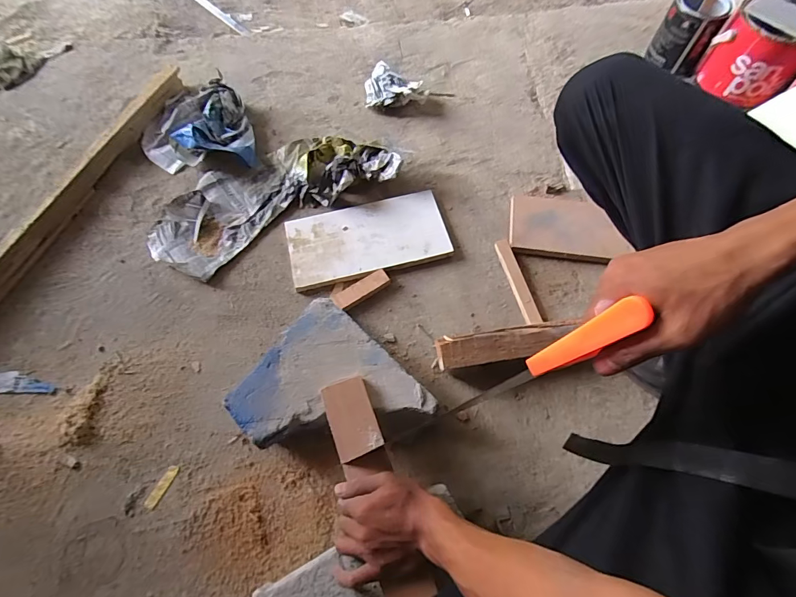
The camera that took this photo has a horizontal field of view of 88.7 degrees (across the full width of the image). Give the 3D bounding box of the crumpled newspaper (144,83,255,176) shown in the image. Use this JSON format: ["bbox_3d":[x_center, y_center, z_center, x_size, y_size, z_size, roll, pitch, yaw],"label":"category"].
[{"bbox_3d":[-0.388,-0.355,0.799,0.232,0.073,0.206,0,66,1],"label":"crumpled newspaper"}]

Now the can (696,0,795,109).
[{"bbox_3d":[0.682,-0.480,0.780,0.139,0.124,0.150,13,67,7],"label":"can"}]

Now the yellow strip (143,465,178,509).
[{"bbox_3d":[-0.324,0.257,0.557,0.015,0.004,0.058,25,69,11],"label":"yellow strip"}]

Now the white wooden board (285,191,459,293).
[{"bbox_3d":[-0.052,-0.103,0.706,0.266,0.019,0.135,-14,67,-5],"label":"white wooden board"}]

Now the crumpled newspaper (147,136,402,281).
[{"bbox_3d":[-0.234,-0.196,0.736,0.443,0.056,0.204,-28,69,-11],"label":"crumpled newspaper"}]

